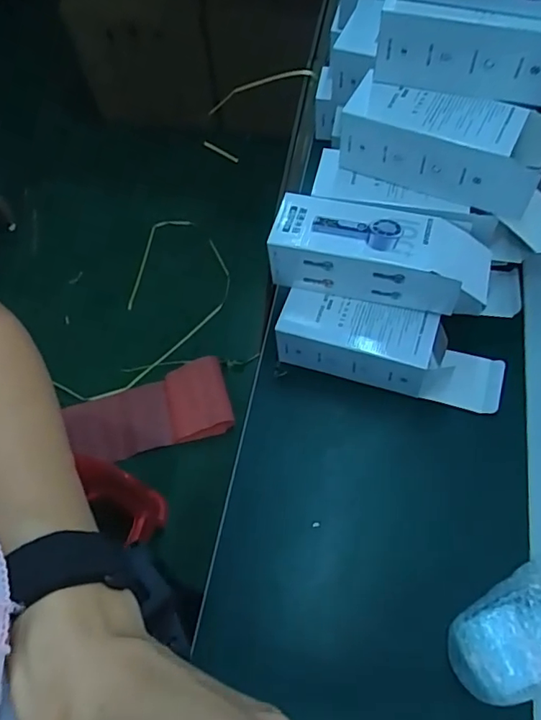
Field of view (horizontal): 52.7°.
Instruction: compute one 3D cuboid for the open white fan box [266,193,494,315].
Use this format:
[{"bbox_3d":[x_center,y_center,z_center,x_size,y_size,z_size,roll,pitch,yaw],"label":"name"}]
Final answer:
[{"bbox_3d":[0.112,-0.103,0.565,0.220,0.075,0.080,13,63,10],"label":"open white fan box"}]

